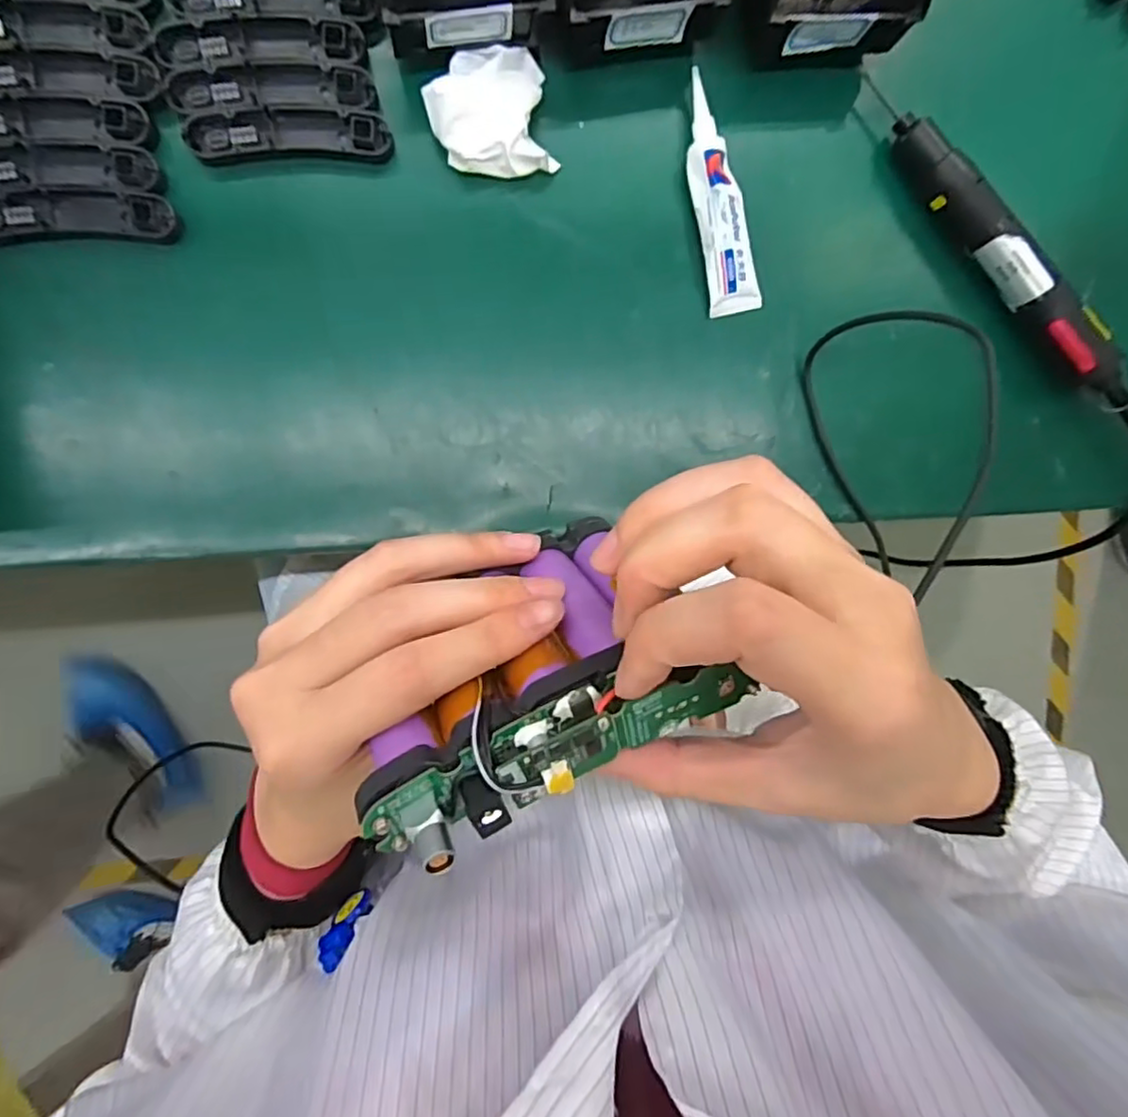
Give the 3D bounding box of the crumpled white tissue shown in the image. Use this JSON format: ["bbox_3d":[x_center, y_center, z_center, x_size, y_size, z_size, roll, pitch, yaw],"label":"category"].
[{"bbox_3d":[-0.047,-0.285,0.411,0.075,0.033,0.075,-14,97,-6],"label":"crumpled white tissue"}]

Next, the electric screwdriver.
[{"bbox_3d":[0.315,-0.208,0.460,0.272,0.038,0.037,44,88,-9],"label":"electric screwdriver"}]

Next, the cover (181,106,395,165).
[{"bbox_3d":[-0.170,-0.264,0.402,0.121,0.013,0.028,-5,96,-7],"label":"cover"}]

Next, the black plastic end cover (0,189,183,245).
[{"bbox_3d":[-0.300,-0.209,0.395,0.120,0.016,0.029,-4,96,-7],"label":"black plastic end cover"}]

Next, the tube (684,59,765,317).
[{"bbox_3d":[0.105,-0.244,0.438,0.035,0.019,0.149,-13,97,-6],"label":"tube"}]

